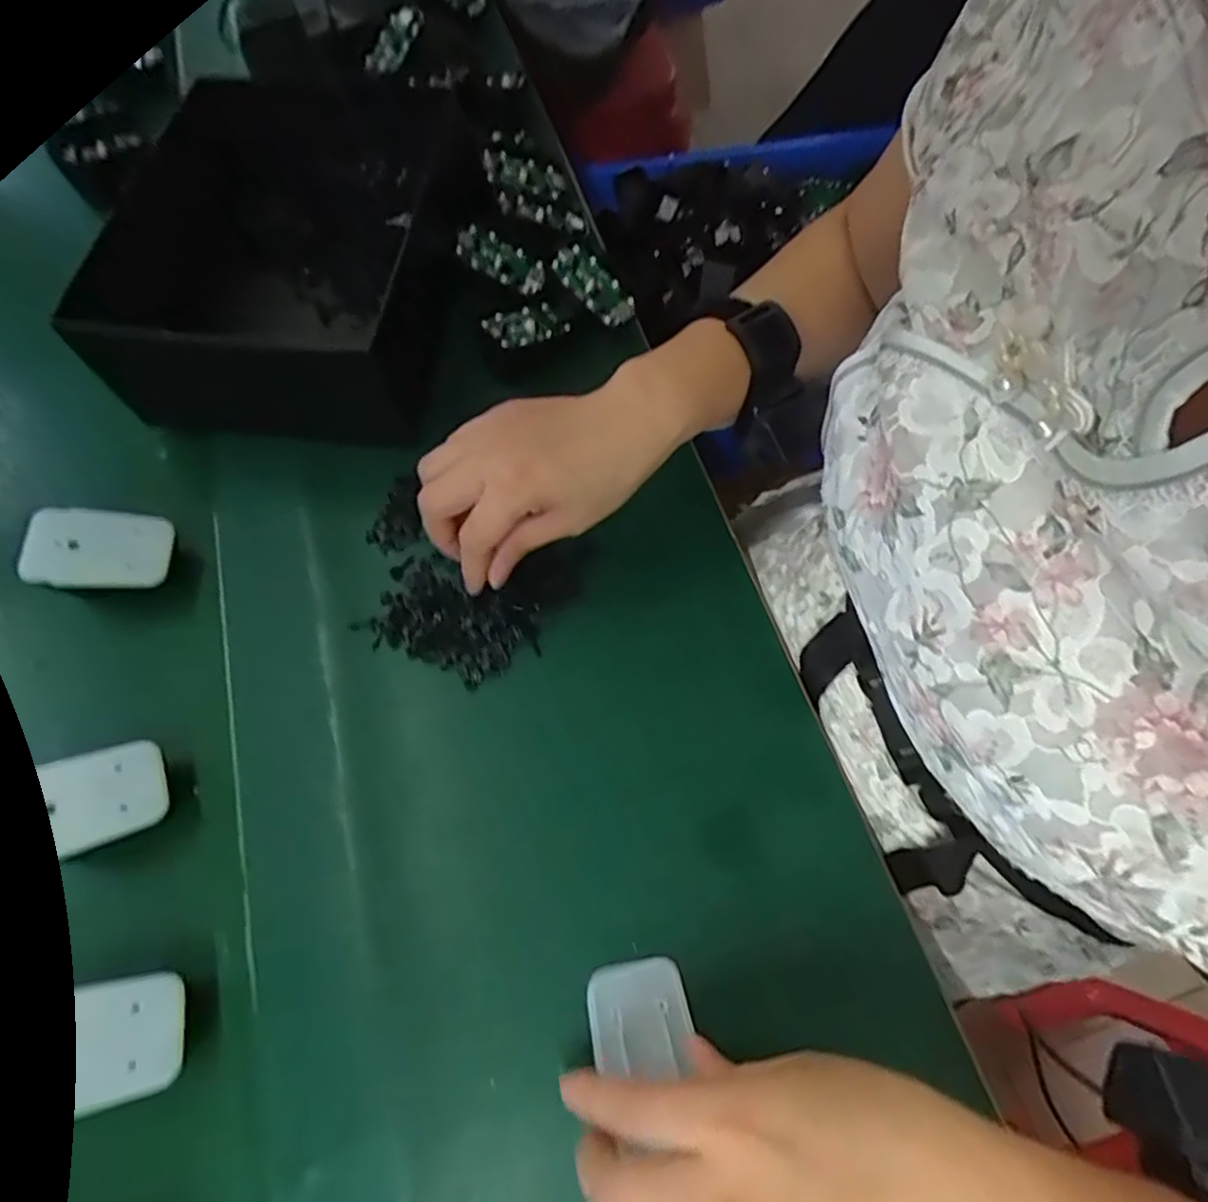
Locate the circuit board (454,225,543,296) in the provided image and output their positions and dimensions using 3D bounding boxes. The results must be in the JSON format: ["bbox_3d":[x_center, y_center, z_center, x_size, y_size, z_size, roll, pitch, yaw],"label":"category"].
[{"bbox_3d":[-0.073,-0.242,0.473,0.063,0.007,0.031,27,78,-17],"label":"circuit board"}]

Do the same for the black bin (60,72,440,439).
[{"bbox_3d":[-0.203,-0.215,0.435,0.192,0.108,0.209,-2,66,2],"label":"black bin"}]

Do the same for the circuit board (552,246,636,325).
[{"bbox_3d":[-0.006,-0.219,0.464,0.063,0.008,0.030,40,71,-13],"label":"circuit board"}]

